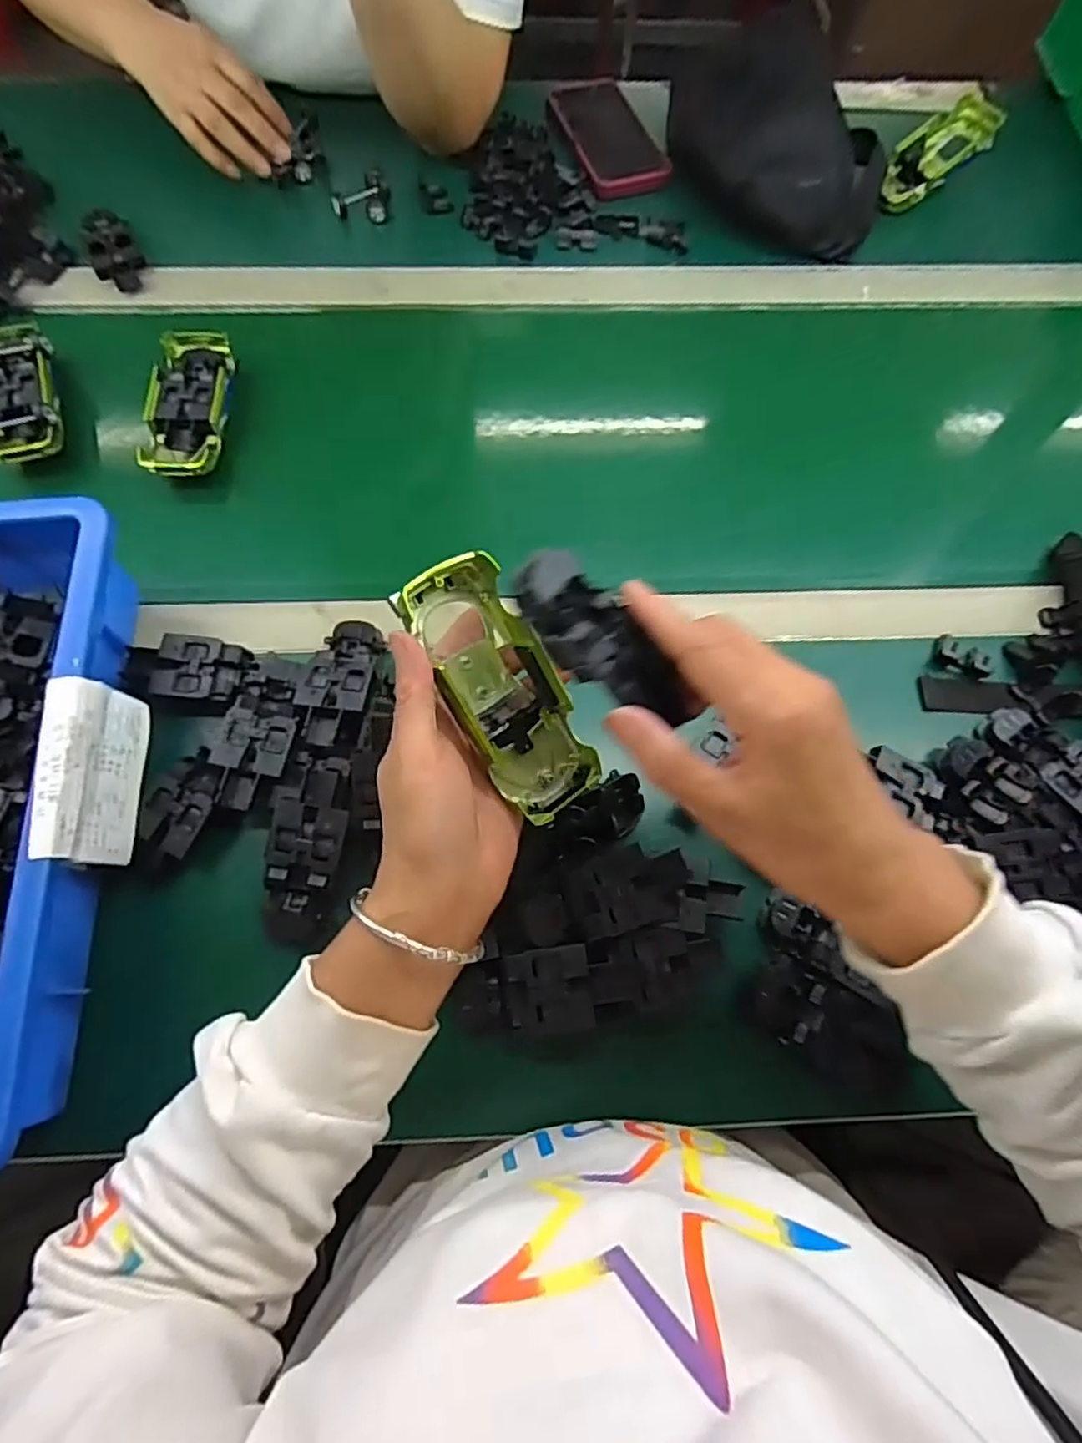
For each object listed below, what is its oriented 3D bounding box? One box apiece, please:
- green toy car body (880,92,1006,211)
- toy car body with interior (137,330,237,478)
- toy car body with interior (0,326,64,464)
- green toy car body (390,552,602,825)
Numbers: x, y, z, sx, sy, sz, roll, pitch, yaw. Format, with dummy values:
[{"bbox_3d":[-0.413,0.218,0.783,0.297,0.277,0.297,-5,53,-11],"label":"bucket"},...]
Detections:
[{"bbox_3d":[0.389,-0.558,0.648,0.143,0.028,0.056,-43,77,-3],"label":"green toy car body"},{"bbox_3d":[-0.277,-0.251,0.525,0.056,0.031,0.138,-2,70,-3],"label":"toy car body with interior"},{"bbox_3d":[-0.411,-0.259,0.516,0.057,0.024,0.137,-17,71,-9],"label":"toy car body with interior"},{"bbox_3d":[-0.018,-0.015,0.331,0.055,0.037,0.131,-31,98,-13],"label":"green toy car body"}]

